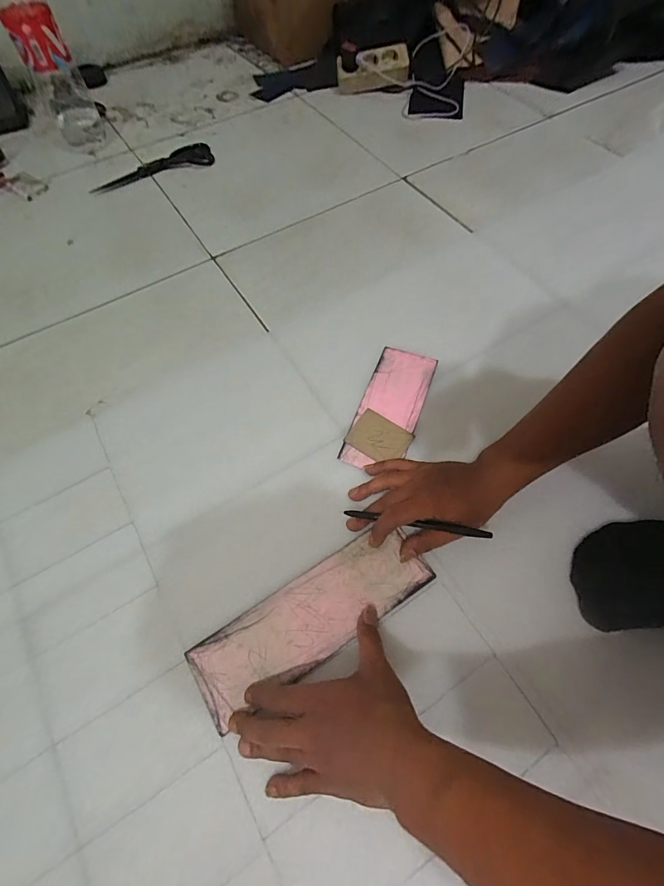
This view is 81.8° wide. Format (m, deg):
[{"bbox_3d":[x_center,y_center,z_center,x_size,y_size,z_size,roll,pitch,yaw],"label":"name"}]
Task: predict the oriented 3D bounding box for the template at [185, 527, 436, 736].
[{"bbox_3d":[-0.019,0.172,0.391,0.244,0.004,0.081,-27,67,-13],"label":"template"}]

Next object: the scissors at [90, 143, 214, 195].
[{"bbox_3d":[-0.345,-0.530,0.738,0.230,0.017,0.064,-22,66,-11],"label":"scissors"}]

